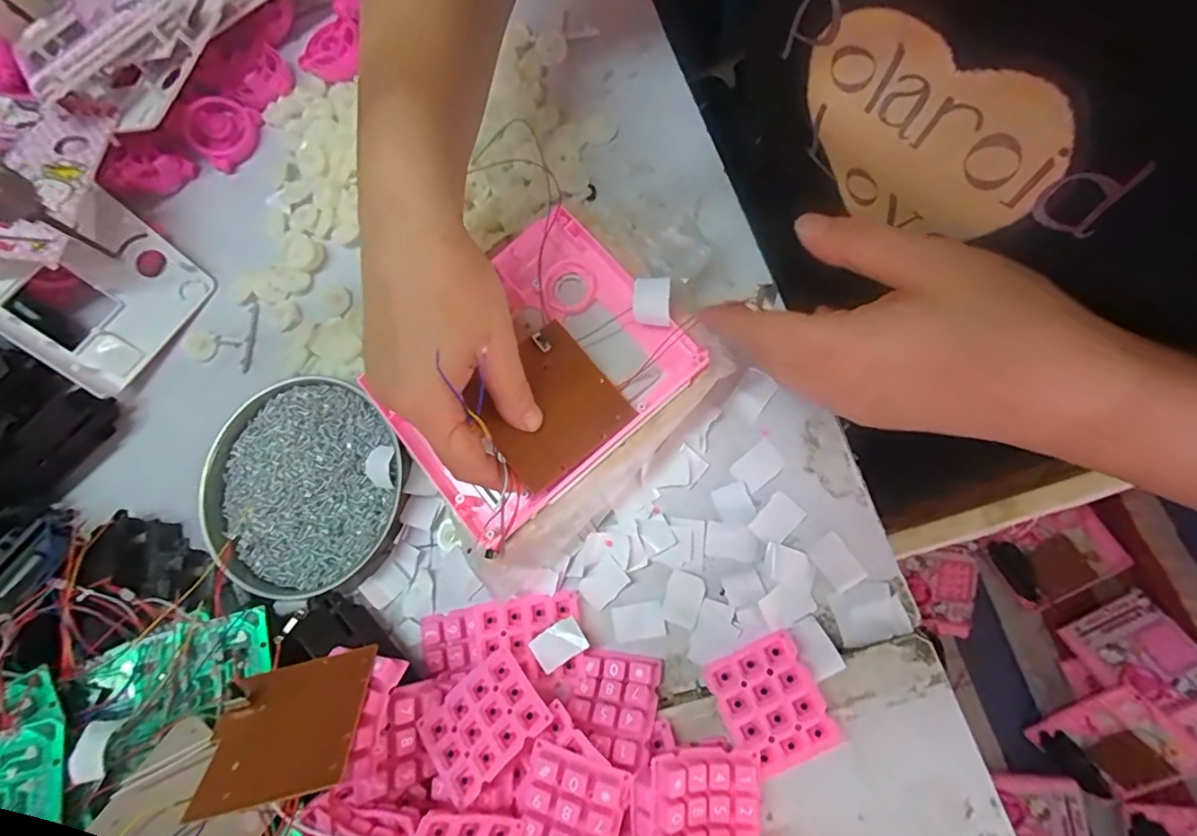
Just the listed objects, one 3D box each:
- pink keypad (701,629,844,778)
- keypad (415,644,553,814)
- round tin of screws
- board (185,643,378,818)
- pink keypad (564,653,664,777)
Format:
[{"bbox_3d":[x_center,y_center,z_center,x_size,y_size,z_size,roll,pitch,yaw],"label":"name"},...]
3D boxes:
[{"bbox_3d":[0.089,0.148,0.281,0.050,0.013,0.057,-25,76,3],"label":"pink keypad"},{"bbox_3d":[-0.060,0.157,0.279,0.058,0.004,0.051,-41,48,-16],"label":"keypad"},{"bbox_3d":[-0.191,0.044,0.353,0.130,0.035,0.129,-2,78,8],"label":"round tin of screws"},{"bbox_3d":[-0.149,0.147,0.258,0.071,0.071,0.004,-14,117,-2],"label":"board"},{"bbox_3d":[0.005,0.155,0.291,0.048,0.009,0.054,6,44,18],"label":"pink keypad"}]

